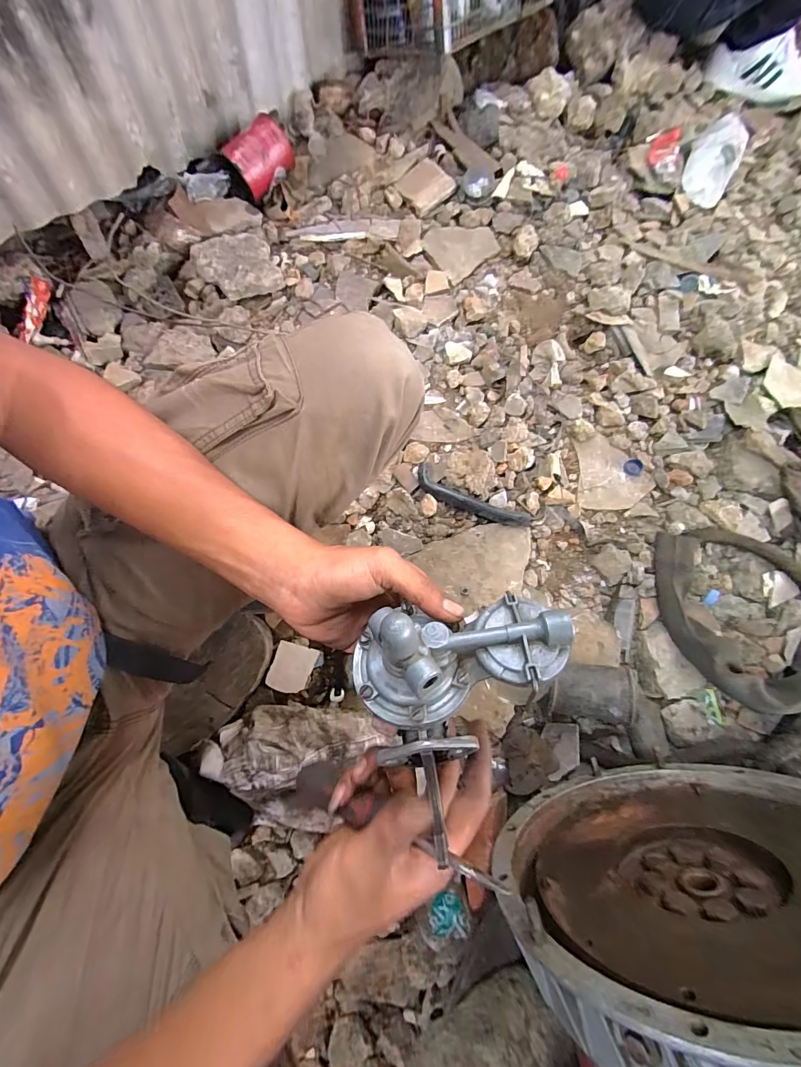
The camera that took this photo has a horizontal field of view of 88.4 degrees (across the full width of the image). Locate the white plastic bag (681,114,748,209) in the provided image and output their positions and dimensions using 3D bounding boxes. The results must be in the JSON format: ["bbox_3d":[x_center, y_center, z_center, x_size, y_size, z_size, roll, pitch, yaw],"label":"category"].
[{"bbox_3d":[0.642,-0.760,0.849,0.101,0.086,0.136,29,81,5],"label":"white plastic bag"}]

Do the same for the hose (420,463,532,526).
[{"bbox_3d":[0.122,-0.058,0.712,0.208,0.023,0.043,27,76,5],"label":"hose"}]

